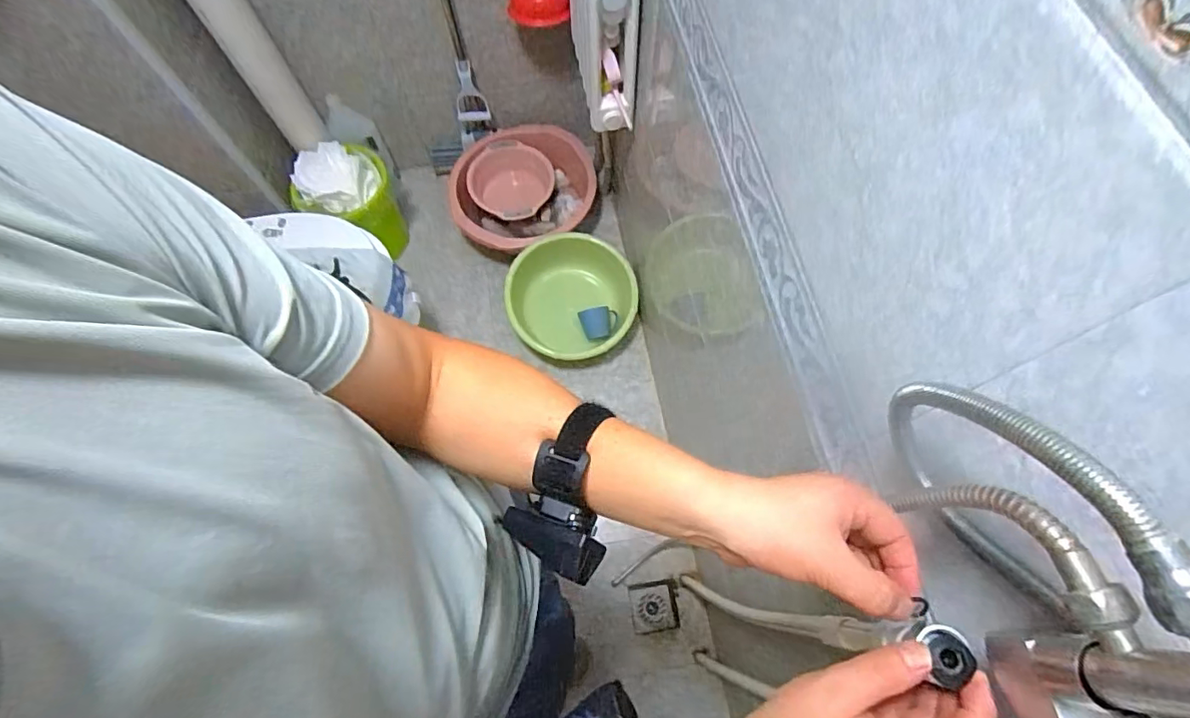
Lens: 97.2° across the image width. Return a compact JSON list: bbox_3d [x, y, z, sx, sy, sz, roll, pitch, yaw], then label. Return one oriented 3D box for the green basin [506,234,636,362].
[{"bbox_3d":[-0.068,-0.166,1.440,0.356,0.150,0.344,0,68,1],"label":"green basin"}]

